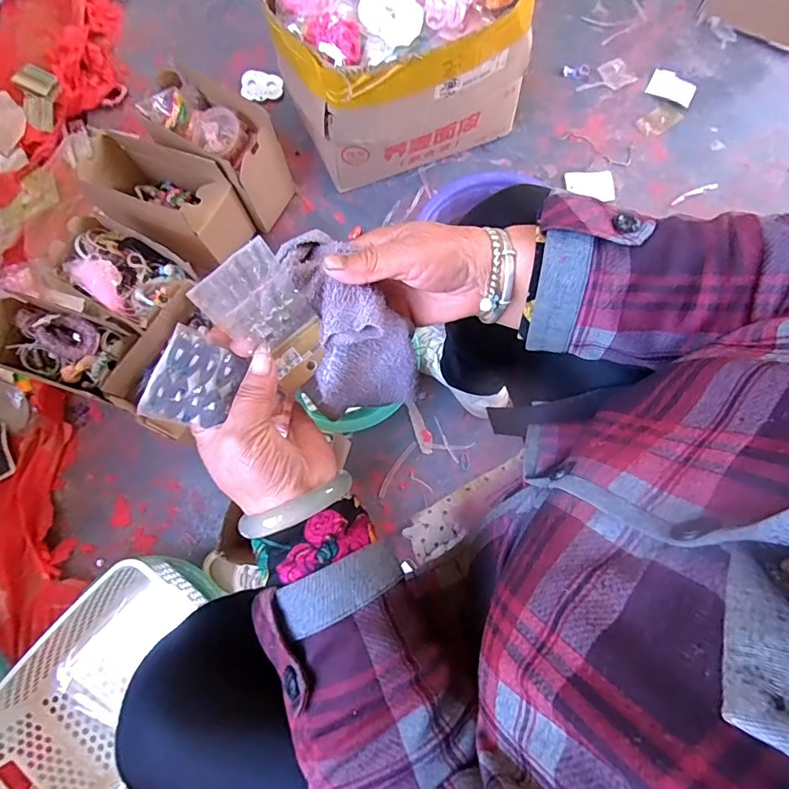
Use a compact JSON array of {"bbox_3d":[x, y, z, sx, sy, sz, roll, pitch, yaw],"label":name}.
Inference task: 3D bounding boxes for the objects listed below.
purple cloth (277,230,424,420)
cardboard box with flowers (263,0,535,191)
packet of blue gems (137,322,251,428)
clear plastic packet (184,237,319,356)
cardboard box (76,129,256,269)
[{"bbox_3d":[-0.029,-0.035,0.311,0.075,0.054,0.138,-36,117,-8],"label":"purple cloth"},{"bbox_3d":[-0.002,-0.599,0.791,0.375,0.245,0.340,-22,78,-5],"label":"cardboard box with flowers"},{"bbox_3d":[-0.116,-0.007,0.276,0.005,0.051,0.052,24,87,37],"label":"packet of blue gems"},{"bbox_3d":[-0.079,-0.051,0.274,0.009,0.069,0.048,37,80,32],"label":"clear plastic packet"},{"bbox_3d":[-0.371,-0.311,0.777,0.194,0.181,0.123,25,78,5],"label":"cardboard box"}]

